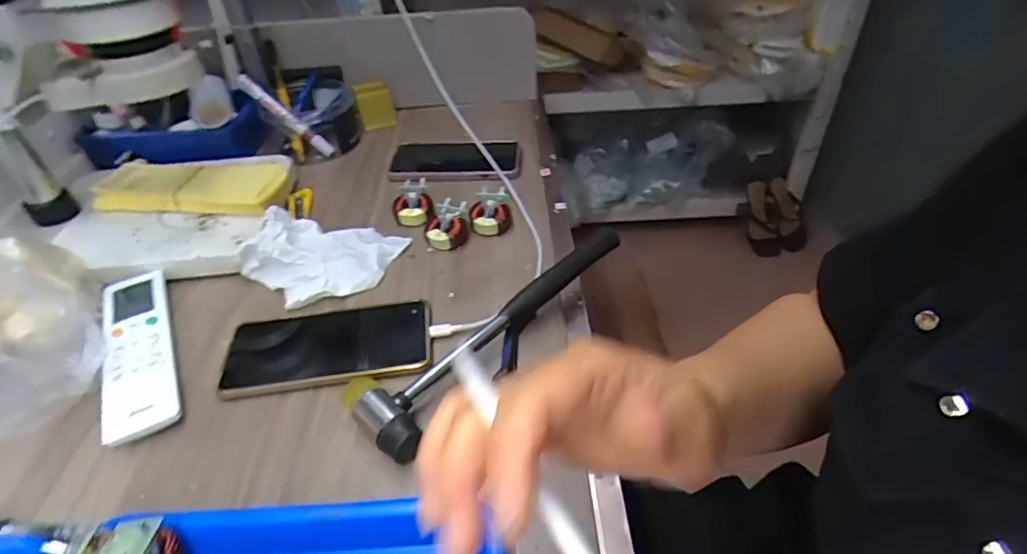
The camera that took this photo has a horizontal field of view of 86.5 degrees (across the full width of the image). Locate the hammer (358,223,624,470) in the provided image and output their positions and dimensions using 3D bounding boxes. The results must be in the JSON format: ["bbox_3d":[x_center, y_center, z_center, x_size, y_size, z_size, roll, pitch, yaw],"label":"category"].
[{"bbox_3d":[-0.012,0.033,0.441,0.061,0.048,0.266,26,48,30],"label":"hammer"}]

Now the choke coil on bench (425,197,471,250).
[{"bbox_3d":[-0.068,-0.052,0.555,0.045,0.032,0.043,-7,41,-5],"label":"choke coil on bench"}]

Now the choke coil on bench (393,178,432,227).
[{"bbox_3d":[-0.109,-0.081,0.586,0.040,0.031,0.039,-10,41,-8],"label":"choke coil on bench"}]

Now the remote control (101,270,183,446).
[{"bbox_3d":[-0.308,0.055,0.448,0.049,0.015,0.191,-22,44,-21],"label":"remote control"}]

